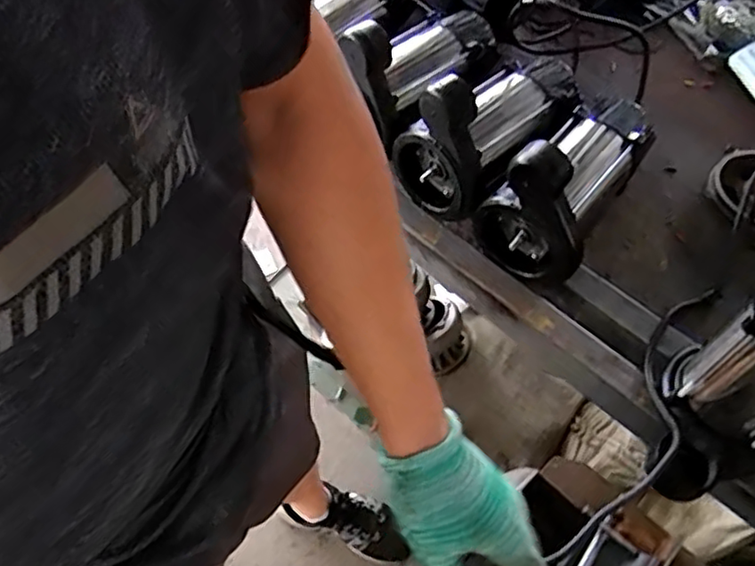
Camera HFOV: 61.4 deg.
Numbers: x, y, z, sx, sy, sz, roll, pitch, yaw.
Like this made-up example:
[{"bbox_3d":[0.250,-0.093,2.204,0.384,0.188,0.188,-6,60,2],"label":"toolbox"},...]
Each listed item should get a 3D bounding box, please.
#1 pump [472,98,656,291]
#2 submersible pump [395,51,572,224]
[{"bbox_3d":[0.224,-0.126,0.694,0.114,0.137,0.214,38,65,20],"label":"pump"},{"bbox_3d":[0.136,-0.196,0.746,0.094,0.161,0.228,32,58,21],"label":"submersible pump"}]

